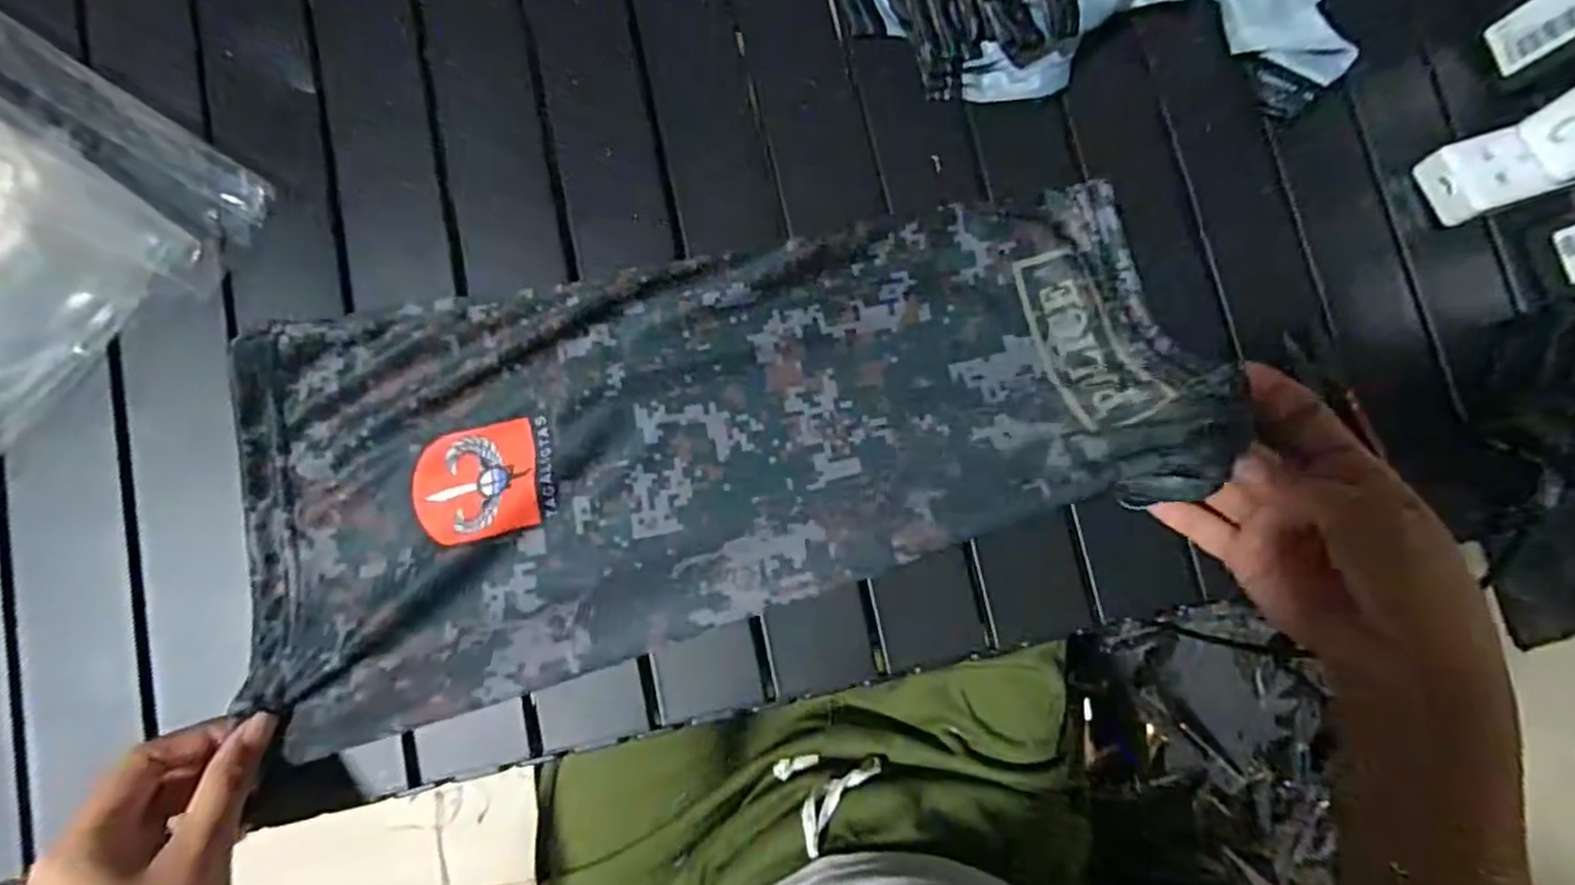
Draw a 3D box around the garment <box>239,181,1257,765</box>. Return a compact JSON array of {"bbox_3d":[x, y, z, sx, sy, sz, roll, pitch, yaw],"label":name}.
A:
[{"bbox_3d":[-0.033,-0.007,0.324,0.461,0.073,0.192,-15,83,-2],"label":"garment"}]

